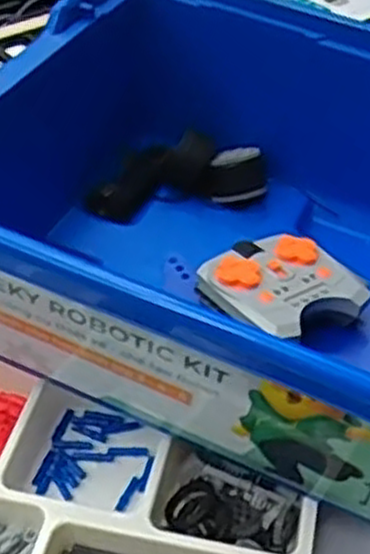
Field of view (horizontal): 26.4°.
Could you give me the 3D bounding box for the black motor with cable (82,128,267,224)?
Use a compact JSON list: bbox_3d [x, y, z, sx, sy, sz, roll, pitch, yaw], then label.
[{"bbox_3d":[-0.007,-0.076,0.564,0.132,0.039,0.058,-14,44,-14],"label":"black motor with cable"}]

